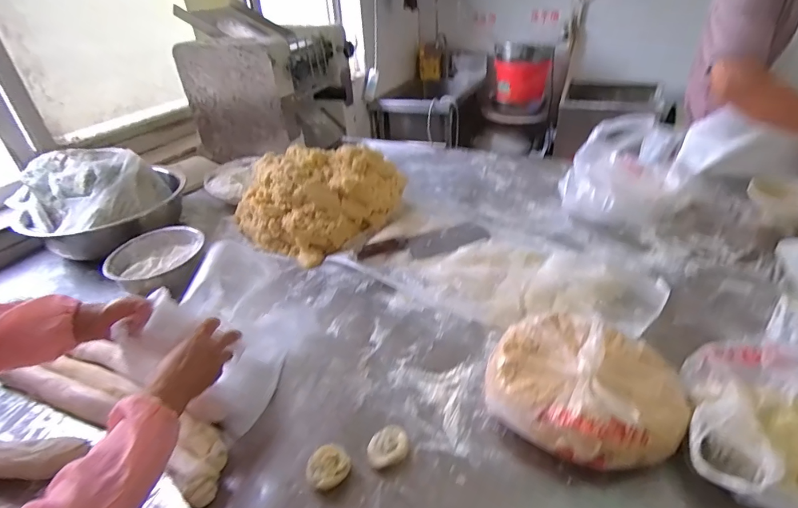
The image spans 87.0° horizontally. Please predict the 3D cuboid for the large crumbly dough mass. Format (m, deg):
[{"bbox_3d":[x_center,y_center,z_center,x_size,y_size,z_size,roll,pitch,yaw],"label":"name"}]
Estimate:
[{"bbox_3d":[-0.191,-0.153,1.022,0.284,0.192,0.316,24,43,35],"label":"large crumbly dough mass"}]

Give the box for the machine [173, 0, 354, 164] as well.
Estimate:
[{"bbox_3d":[-0.410,-0.542,1.340,0.342,0.406,0.408,10,37,20],"label":"machine"}]

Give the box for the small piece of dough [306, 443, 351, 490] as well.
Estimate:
[{"bbox_3d":[-0.090,0.276,0.546,0.053,0.023,0.049,-3,33,2],"label":"small piece of dough"}]

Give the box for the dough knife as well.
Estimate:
[{"bbox_3d":[0.060,-0.023,0.892,0.286,0.024,0.085,-13,34,-14],"label":"dough knife"}]

